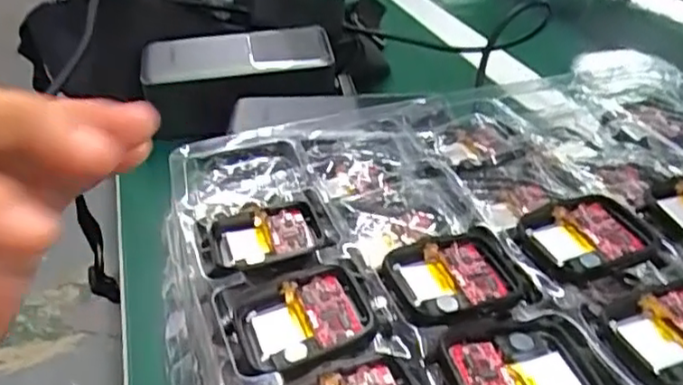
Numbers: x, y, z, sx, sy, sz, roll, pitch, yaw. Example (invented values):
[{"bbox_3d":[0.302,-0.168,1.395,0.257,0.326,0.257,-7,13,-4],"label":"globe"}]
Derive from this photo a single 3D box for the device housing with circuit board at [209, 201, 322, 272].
[{"bbox_3d":[-0.030,0.020,0.265,0.044,0.013,0.037,-8,34,-12],"label":"device housing with circuit board"}]

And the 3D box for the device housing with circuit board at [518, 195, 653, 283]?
[{"bbox_3d":[0.096,0.016,0.254,0.048,0.004,0.039,-10,35,-15],"label":"device housing with circuit board"}]

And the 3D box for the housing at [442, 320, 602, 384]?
[{"bbox_3d":[0.056,0.054,0.198,0.045,0.009,0.040,-6,34,-10],"label":"housing"}]

